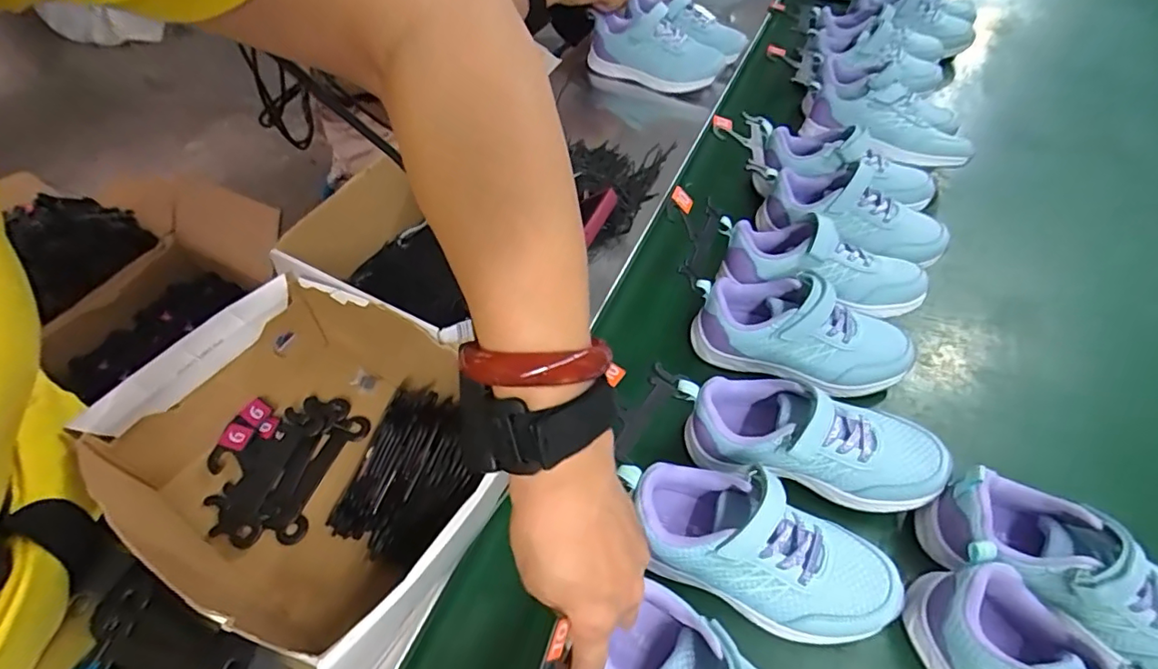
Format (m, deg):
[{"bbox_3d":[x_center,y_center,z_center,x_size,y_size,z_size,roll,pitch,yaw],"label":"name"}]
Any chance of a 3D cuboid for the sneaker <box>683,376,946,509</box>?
[{"bbox_3d":[0.171,0.075,0.425,0.187,0.069,0.066,13,54,10],"label":"sneaker"}]

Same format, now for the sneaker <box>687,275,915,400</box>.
[{"bbox_3d":[0.194,-0.004,0.490,0.179,0.075,0.071,14,54,11],"label":"sneaker"}]

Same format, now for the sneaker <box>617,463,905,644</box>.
[{"bbox_3d":[0.119,0.142,0.378,0.183,0.070,0.070,21,56,15],"label":"sneaker"}]

